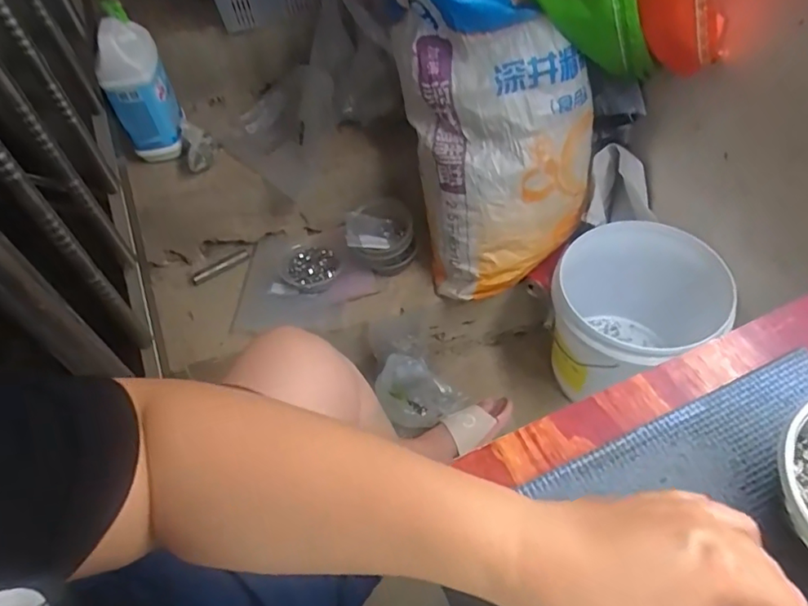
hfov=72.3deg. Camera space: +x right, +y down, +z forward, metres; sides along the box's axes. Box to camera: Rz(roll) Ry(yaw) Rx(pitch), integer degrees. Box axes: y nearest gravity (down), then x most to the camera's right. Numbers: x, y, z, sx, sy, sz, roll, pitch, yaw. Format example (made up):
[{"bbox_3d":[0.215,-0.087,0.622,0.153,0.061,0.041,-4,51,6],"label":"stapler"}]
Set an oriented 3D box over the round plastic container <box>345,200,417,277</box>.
[{"bbox_3d":[-0.042,-0.120,1.042,0.123,0.103,0.100,-10,54,-2],"label":"round plastic container"}]

